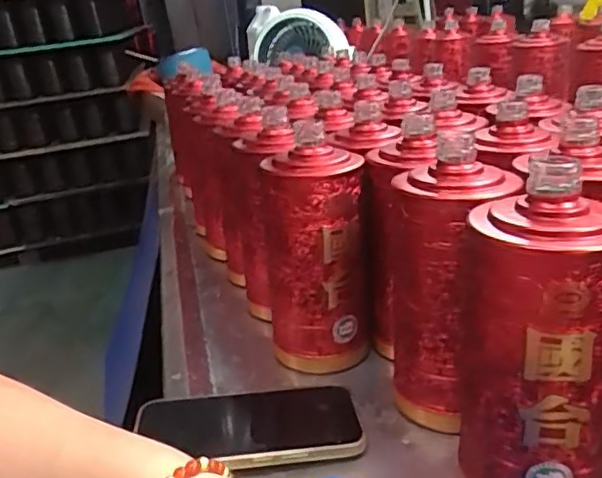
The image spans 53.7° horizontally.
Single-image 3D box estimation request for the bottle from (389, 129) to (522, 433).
[{"bbox_3d":[0.099,0.031,0.417,0.084,0.184,0.074,8,27,32],"label":"bottle"}]

